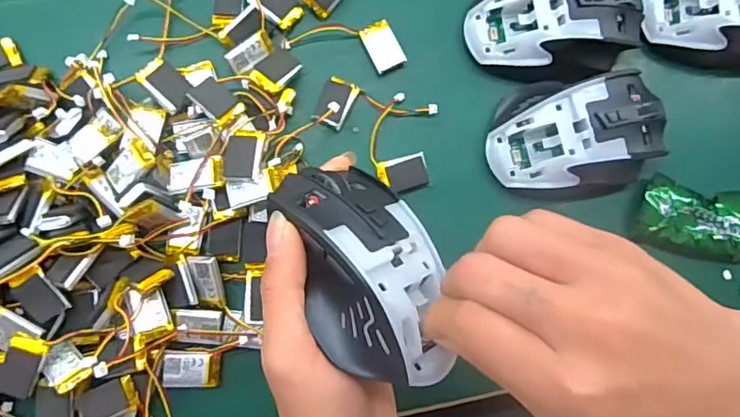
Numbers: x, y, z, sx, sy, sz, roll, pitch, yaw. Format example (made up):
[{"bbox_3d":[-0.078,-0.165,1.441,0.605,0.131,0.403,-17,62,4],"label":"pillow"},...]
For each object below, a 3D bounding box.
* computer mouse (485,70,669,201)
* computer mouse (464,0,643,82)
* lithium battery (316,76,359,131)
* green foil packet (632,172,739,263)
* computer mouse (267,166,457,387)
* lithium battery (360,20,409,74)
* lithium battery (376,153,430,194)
[{"bbox_3d":[0.134,-0.046,0.349,0.111,0.038,0.073,-6,82,-3],"label":"computer mouse"},{"bbox_3d":[0.124,-0.122,0.357,0.113,0.038,0.074,-5,81,-3],"label":"computer mouse"},{"bbox_3d":[-0.022,-0.068,0.355,0.019,0.009,0.031,25,81,2],"label":"lithium battery"},{"bbox_3d":[0.216,0.008,0.369,0.081,0.025,0.049,11,81,-1],"label":"green foil packet"},{"bbox_3d":[-0.003,0.026,0.253,0.059,0.041,0.112,-12,60,-38],"label":"computer mouse"},{"bbox_3d":[0.008,-0.106,0.362,0.021,0.008,0.031,-27,83,-6],"label":"lithium battery"},{"bbox_3d":[0.022,-0.022,0.352,0.031,0.004,0.022,-15,101,-6],"label":"lithium battery"}]

